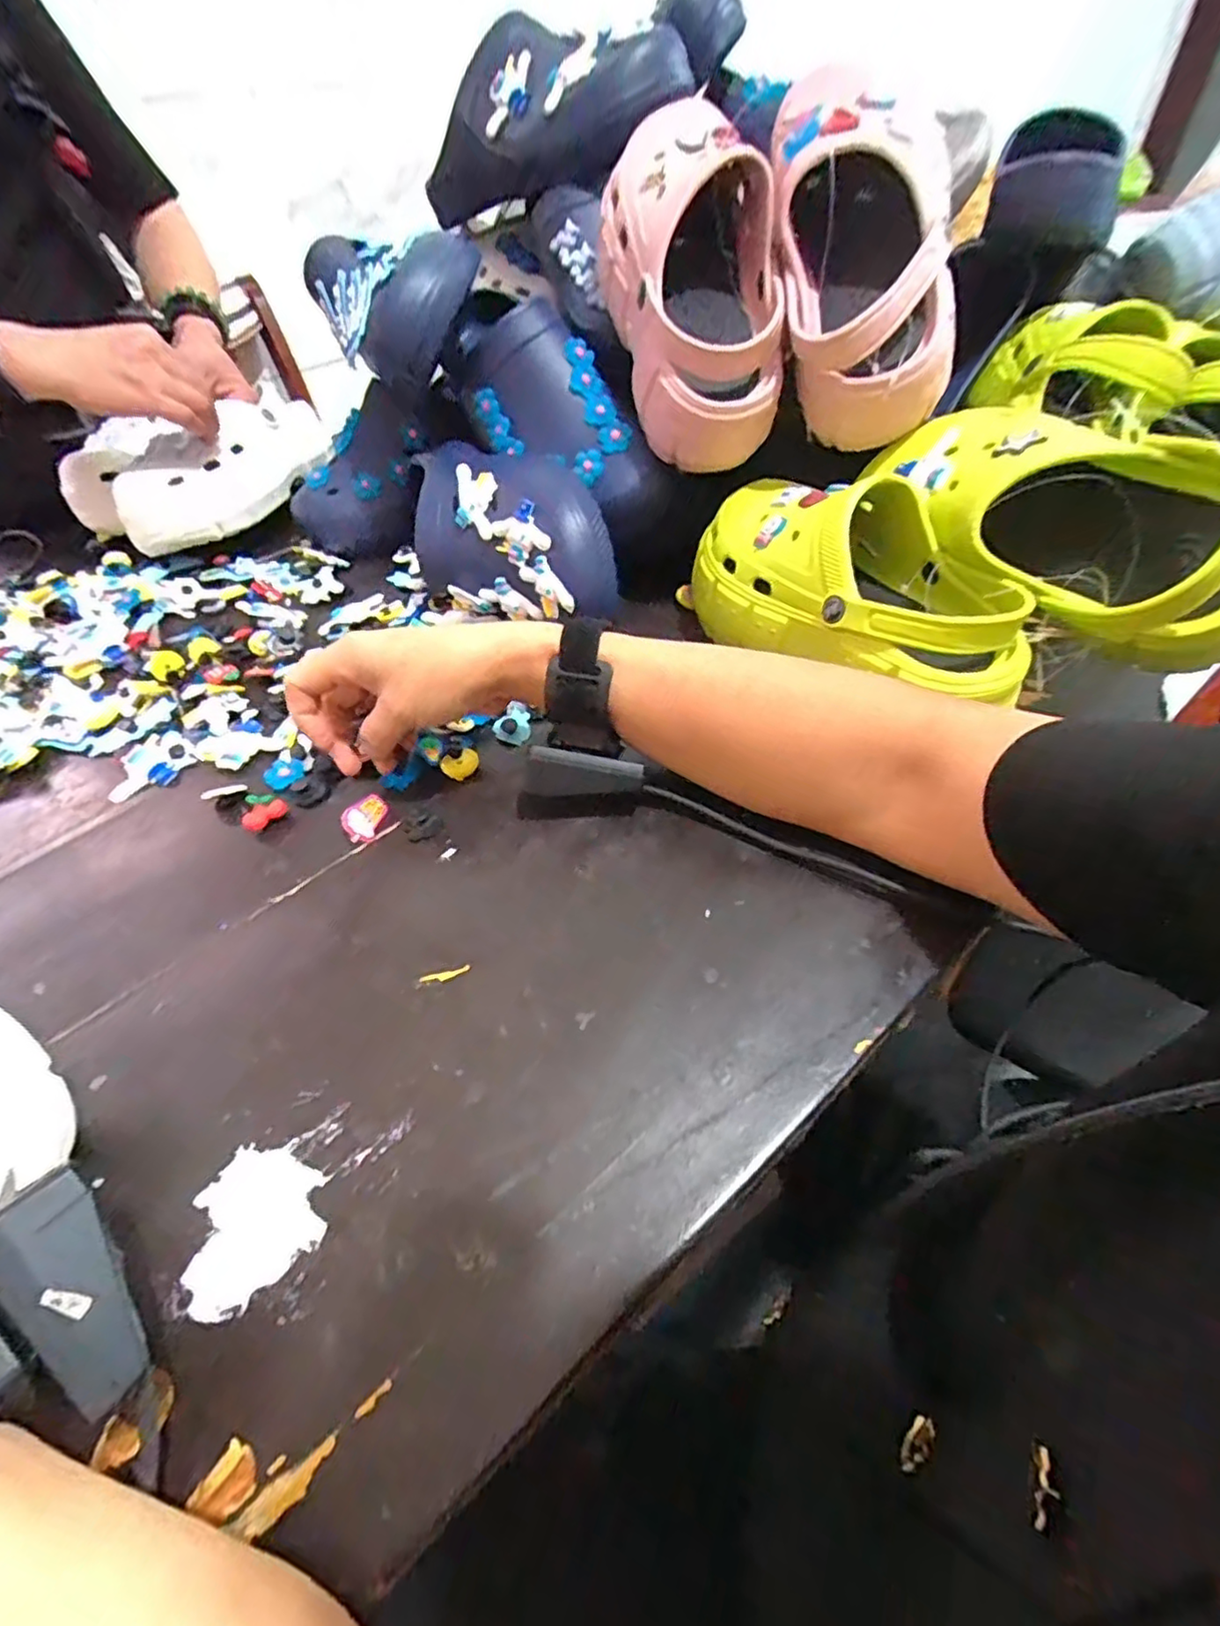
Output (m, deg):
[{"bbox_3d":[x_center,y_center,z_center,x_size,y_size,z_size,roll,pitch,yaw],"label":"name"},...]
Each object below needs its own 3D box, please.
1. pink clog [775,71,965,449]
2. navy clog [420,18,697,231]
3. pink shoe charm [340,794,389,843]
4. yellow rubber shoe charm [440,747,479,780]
[{"bbox_3d":[0.164,-0.377,0.439,0.115,0.101,0.239,-6,88,0],"label":"pink clog"},{"bbox_3d":[-0.070,-0.592,0.559,0.265,0.103,0.081,28,57,27],"label":"navy clog"},{"bbox_3d":[-0.151,0.003,0.400,0.021,0.007,0.032,45,51,-15],"label":"pink shoe charm"},{"bbox_3d":[-0.099,-0.033,0.430,0.024,0.010,0.019,-28,53,-18],"label":"yellow rubber shoe charm"}]

